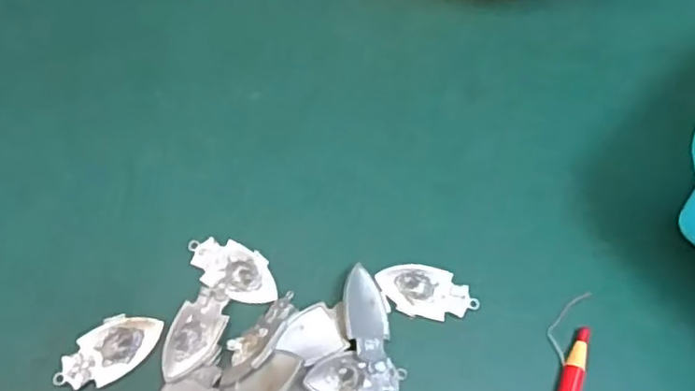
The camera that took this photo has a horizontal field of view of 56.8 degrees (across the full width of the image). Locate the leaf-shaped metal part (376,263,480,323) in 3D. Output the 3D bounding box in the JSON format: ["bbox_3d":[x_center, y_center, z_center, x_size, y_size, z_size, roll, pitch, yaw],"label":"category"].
[{"bbox_3d":[0.037,0.044,0.299,0.046,0.007,0.024,12,67,2],"label":"leaf-shaped metal part"}]

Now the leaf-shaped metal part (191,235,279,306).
[{"bbox_3d":[-0.053,0.034,0.299,0.045,0.004,0.024,20,67,6],"label":"leaf-shaped metal part"}]

